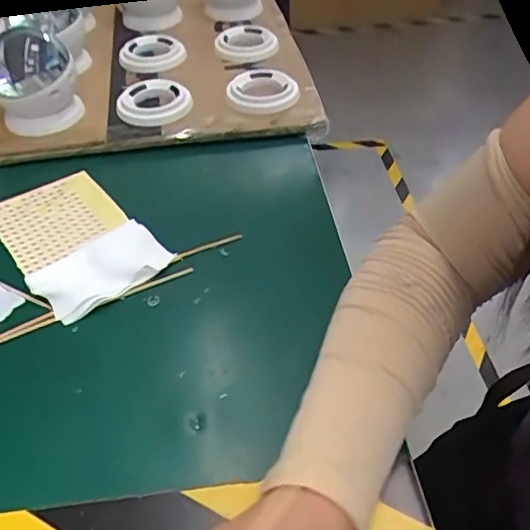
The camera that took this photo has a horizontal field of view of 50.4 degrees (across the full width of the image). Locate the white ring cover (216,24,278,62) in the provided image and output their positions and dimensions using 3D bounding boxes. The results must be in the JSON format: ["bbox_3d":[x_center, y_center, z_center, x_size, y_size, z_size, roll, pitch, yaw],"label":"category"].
[{"bbox_3d":[-0.019,-0.248,0.632,0.067,0.017,0.065,4,48,5],"label":"white ring cover"}]

